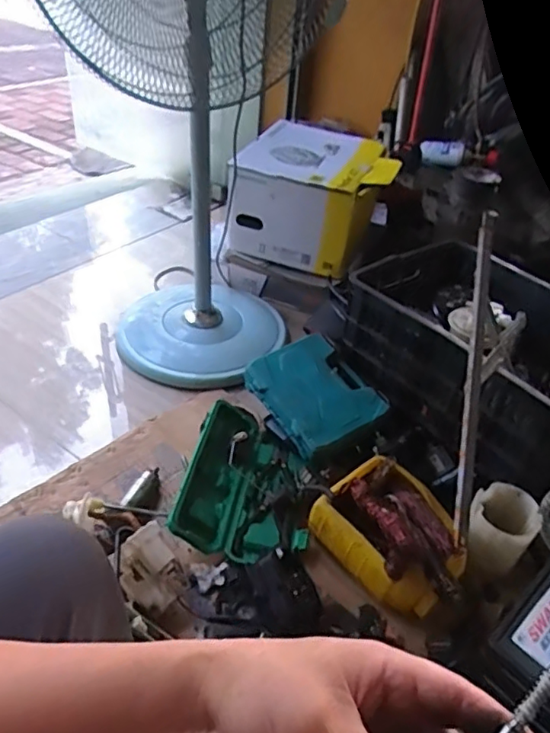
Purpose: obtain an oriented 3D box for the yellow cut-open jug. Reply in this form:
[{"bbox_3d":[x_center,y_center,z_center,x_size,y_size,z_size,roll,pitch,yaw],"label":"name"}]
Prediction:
[{"bbox_3d":[0.182,0.244,0.871,0.173,0.089,0.227,-23,47,-31],"label":"yellow cut-open jug"}]

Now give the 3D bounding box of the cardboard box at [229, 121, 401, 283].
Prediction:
[{"bbox_3d":[0.106,-0.426,1.476,0.353,0.235,0.378,17,40,13],"label":"cardboard box"}]

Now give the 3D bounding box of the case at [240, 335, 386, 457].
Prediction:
[{"bbox_3d":[0.077,0.057,1.116,0.198,0.065,0.236,-26,56,-24],"label":"case"}]

